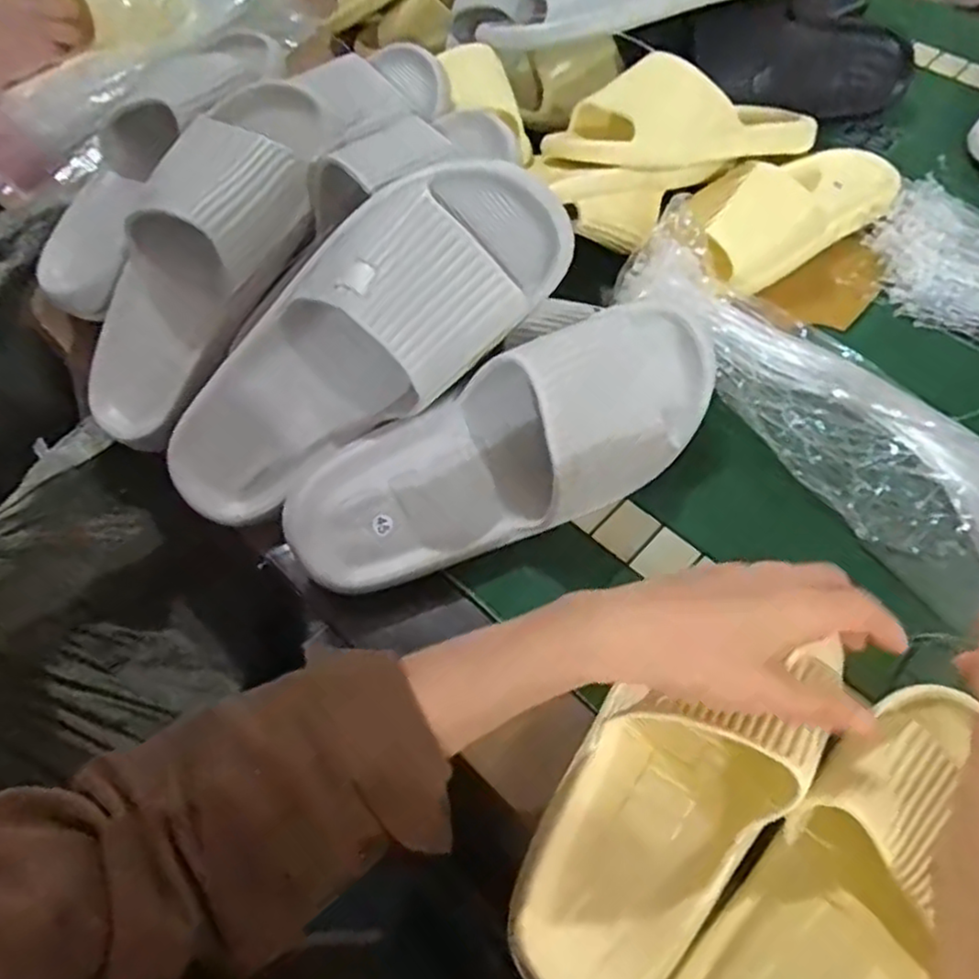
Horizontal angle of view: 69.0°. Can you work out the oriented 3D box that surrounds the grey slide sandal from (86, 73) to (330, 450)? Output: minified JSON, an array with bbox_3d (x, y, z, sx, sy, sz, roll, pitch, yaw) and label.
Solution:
[{"bbox_3d":[-0.204,-0.159,0.490,0.112,0.076,0.266,32,94,20],"label":"grey slide sandal"}]

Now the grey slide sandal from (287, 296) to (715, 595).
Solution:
[{"bbox_3d":[0.017,-0.027,0.441,0.288,0.085,0.115,-24,102,-6],"label":"grey slide sandal"}]

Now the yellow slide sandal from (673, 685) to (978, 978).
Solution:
[{"bbox_3d":[0.168,0.190,0.332,0.084,0.054,0.231,34,73,21],"label":"yellow slide sandal"}]

